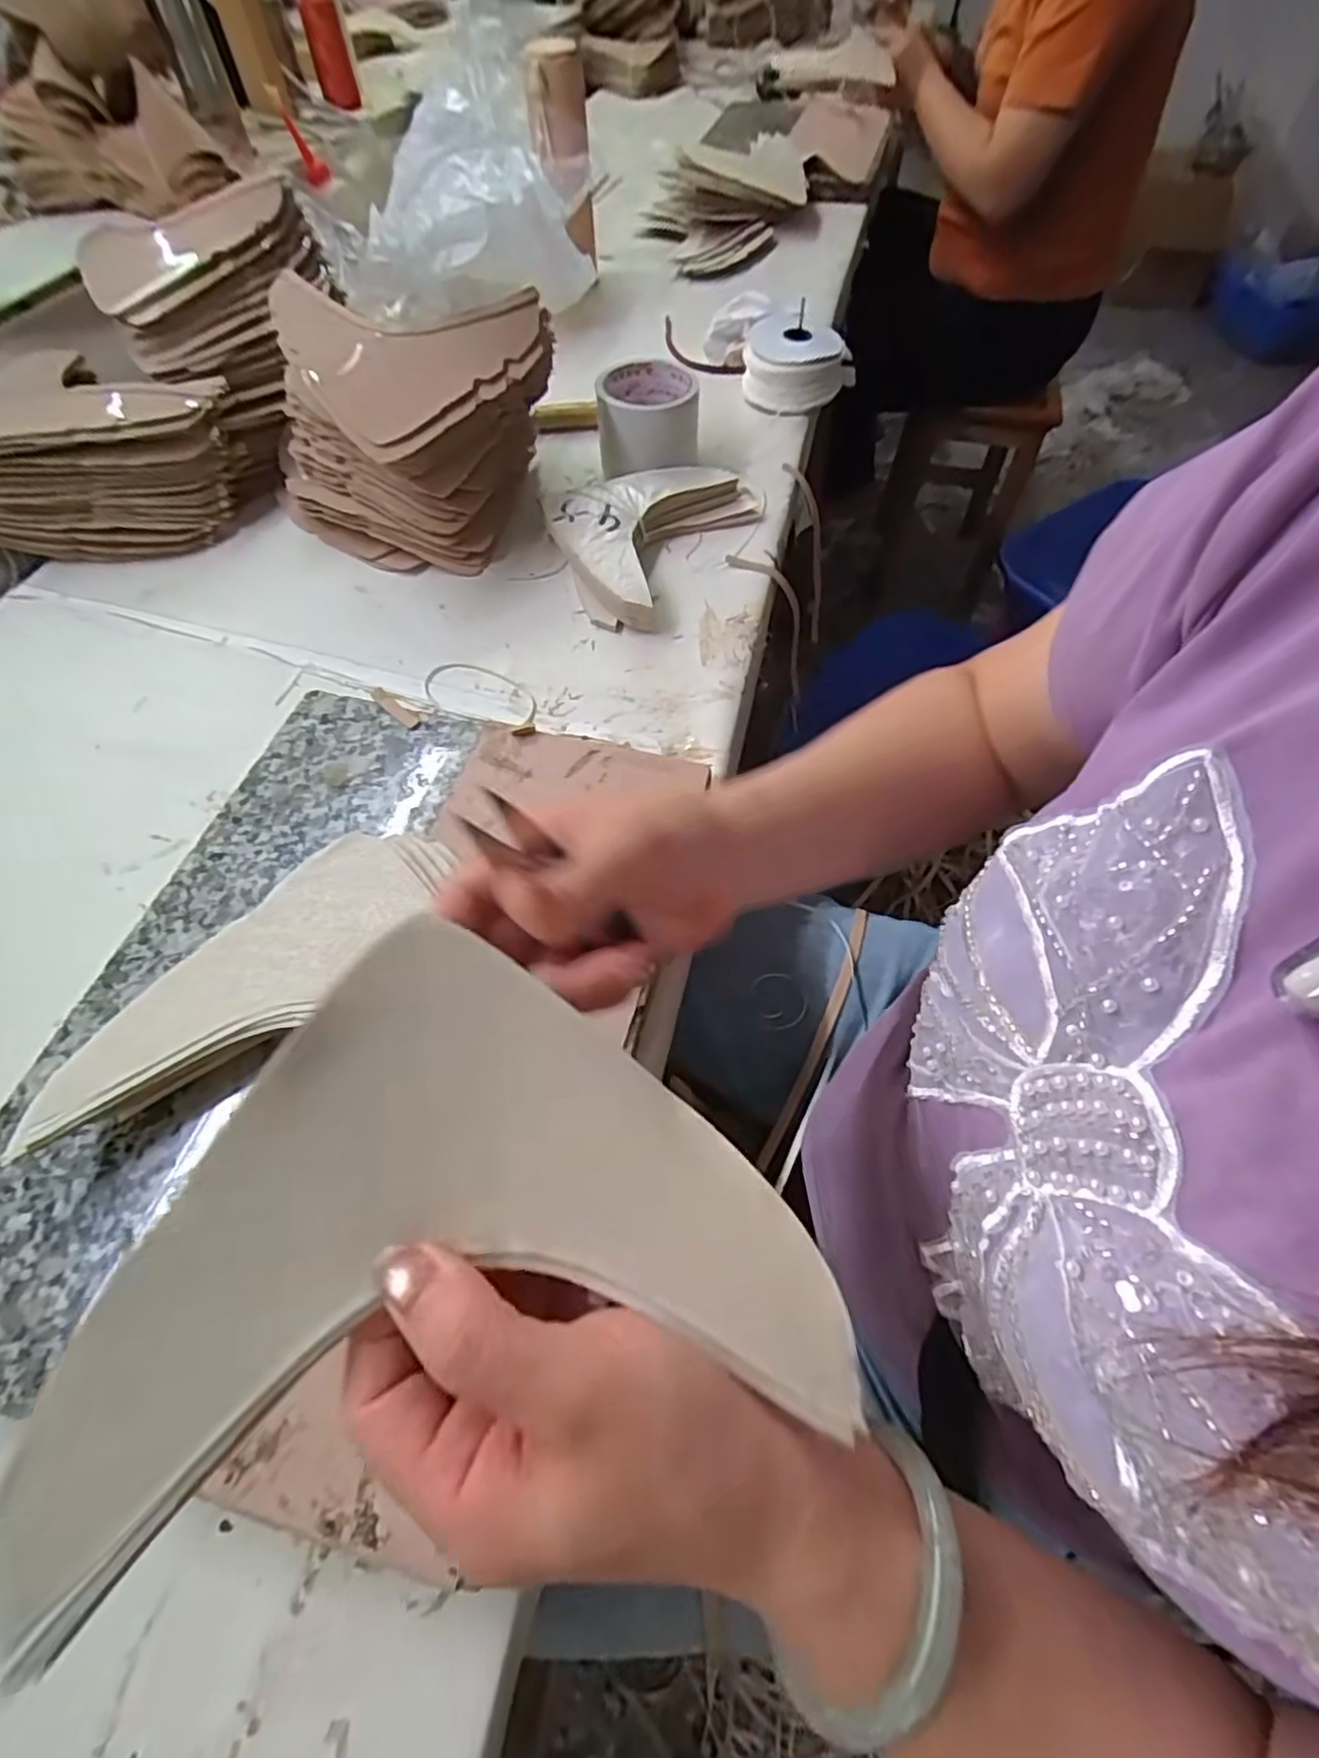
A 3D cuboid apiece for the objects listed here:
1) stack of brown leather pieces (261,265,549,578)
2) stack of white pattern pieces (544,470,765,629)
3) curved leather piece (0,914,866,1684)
[{"bbox_3d":[-0.205,-0.368,0.536,0.186,0.138,0.176,24,63,13],"label":"stack of brown leather pieces"},{"bbox_3d":[-0.013,-0.301,0.557,0.135,0.030,0.220,29,64,15],"label":"stack of white pattern pieces"},{"bbox_3d":[-0.056,0.085,0.182,0.193,0.036,0.135,-8,60,-5],"label":"curved leather piece"}]

